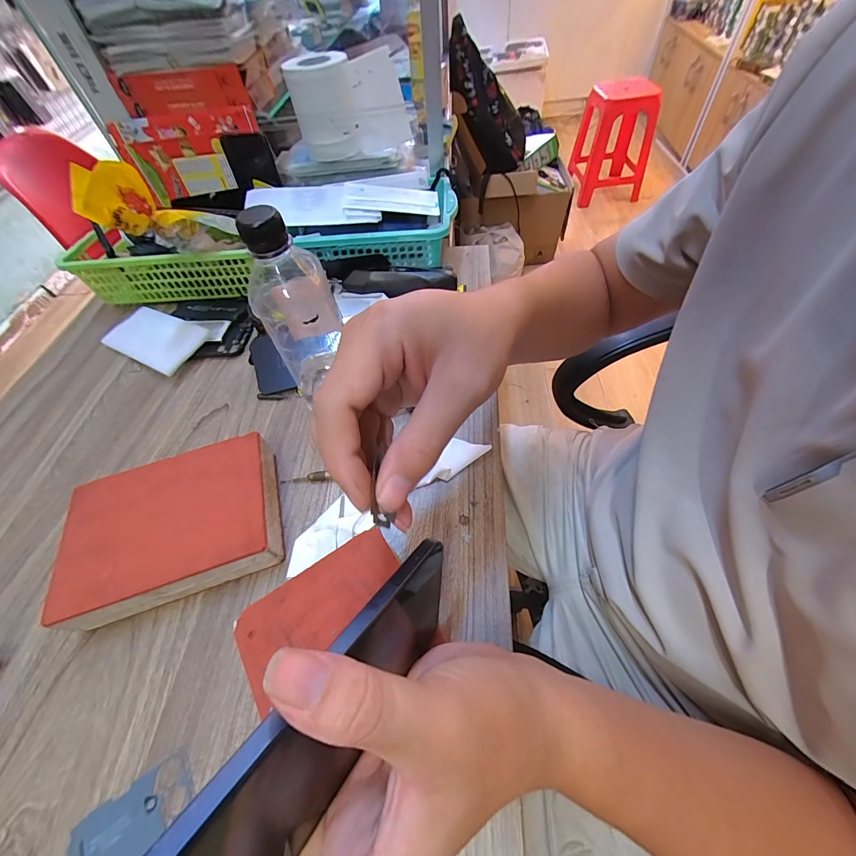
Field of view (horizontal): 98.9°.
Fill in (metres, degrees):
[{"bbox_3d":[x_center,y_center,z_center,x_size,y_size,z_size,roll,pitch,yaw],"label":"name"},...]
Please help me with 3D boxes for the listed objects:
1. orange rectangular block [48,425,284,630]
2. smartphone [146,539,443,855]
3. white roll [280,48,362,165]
[{"bbox_3d":[-0.210,0.083,0.309,0.158,0.042,0.119,-18,55,-7],"label":"orange rectangular block"},{"bbox_3d":[-0.033,0.121,0.165,0.014,0.083,0.169,20,27,24],"label":"smartphone"},{"bbox_3d":[-0.139,-0.434,0.501,0.081,0.100,0.082,-3,55,4],"label":"white roll"}]

